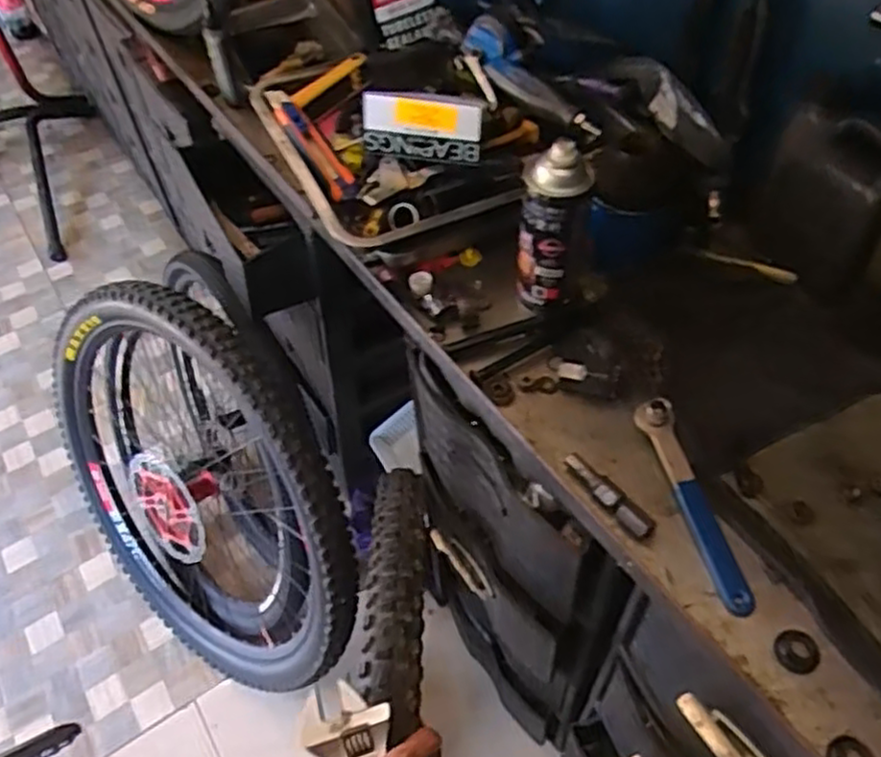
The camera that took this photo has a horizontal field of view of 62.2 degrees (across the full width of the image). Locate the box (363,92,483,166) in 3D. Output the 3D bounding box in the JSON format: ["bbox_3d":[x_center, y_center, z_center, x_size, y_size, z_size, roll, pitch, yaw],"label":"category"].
[{"bbox_3d":[-0.019,-0.270,0.783,0.124,0.064,0.034,7,53,8],"label":"box"}]

